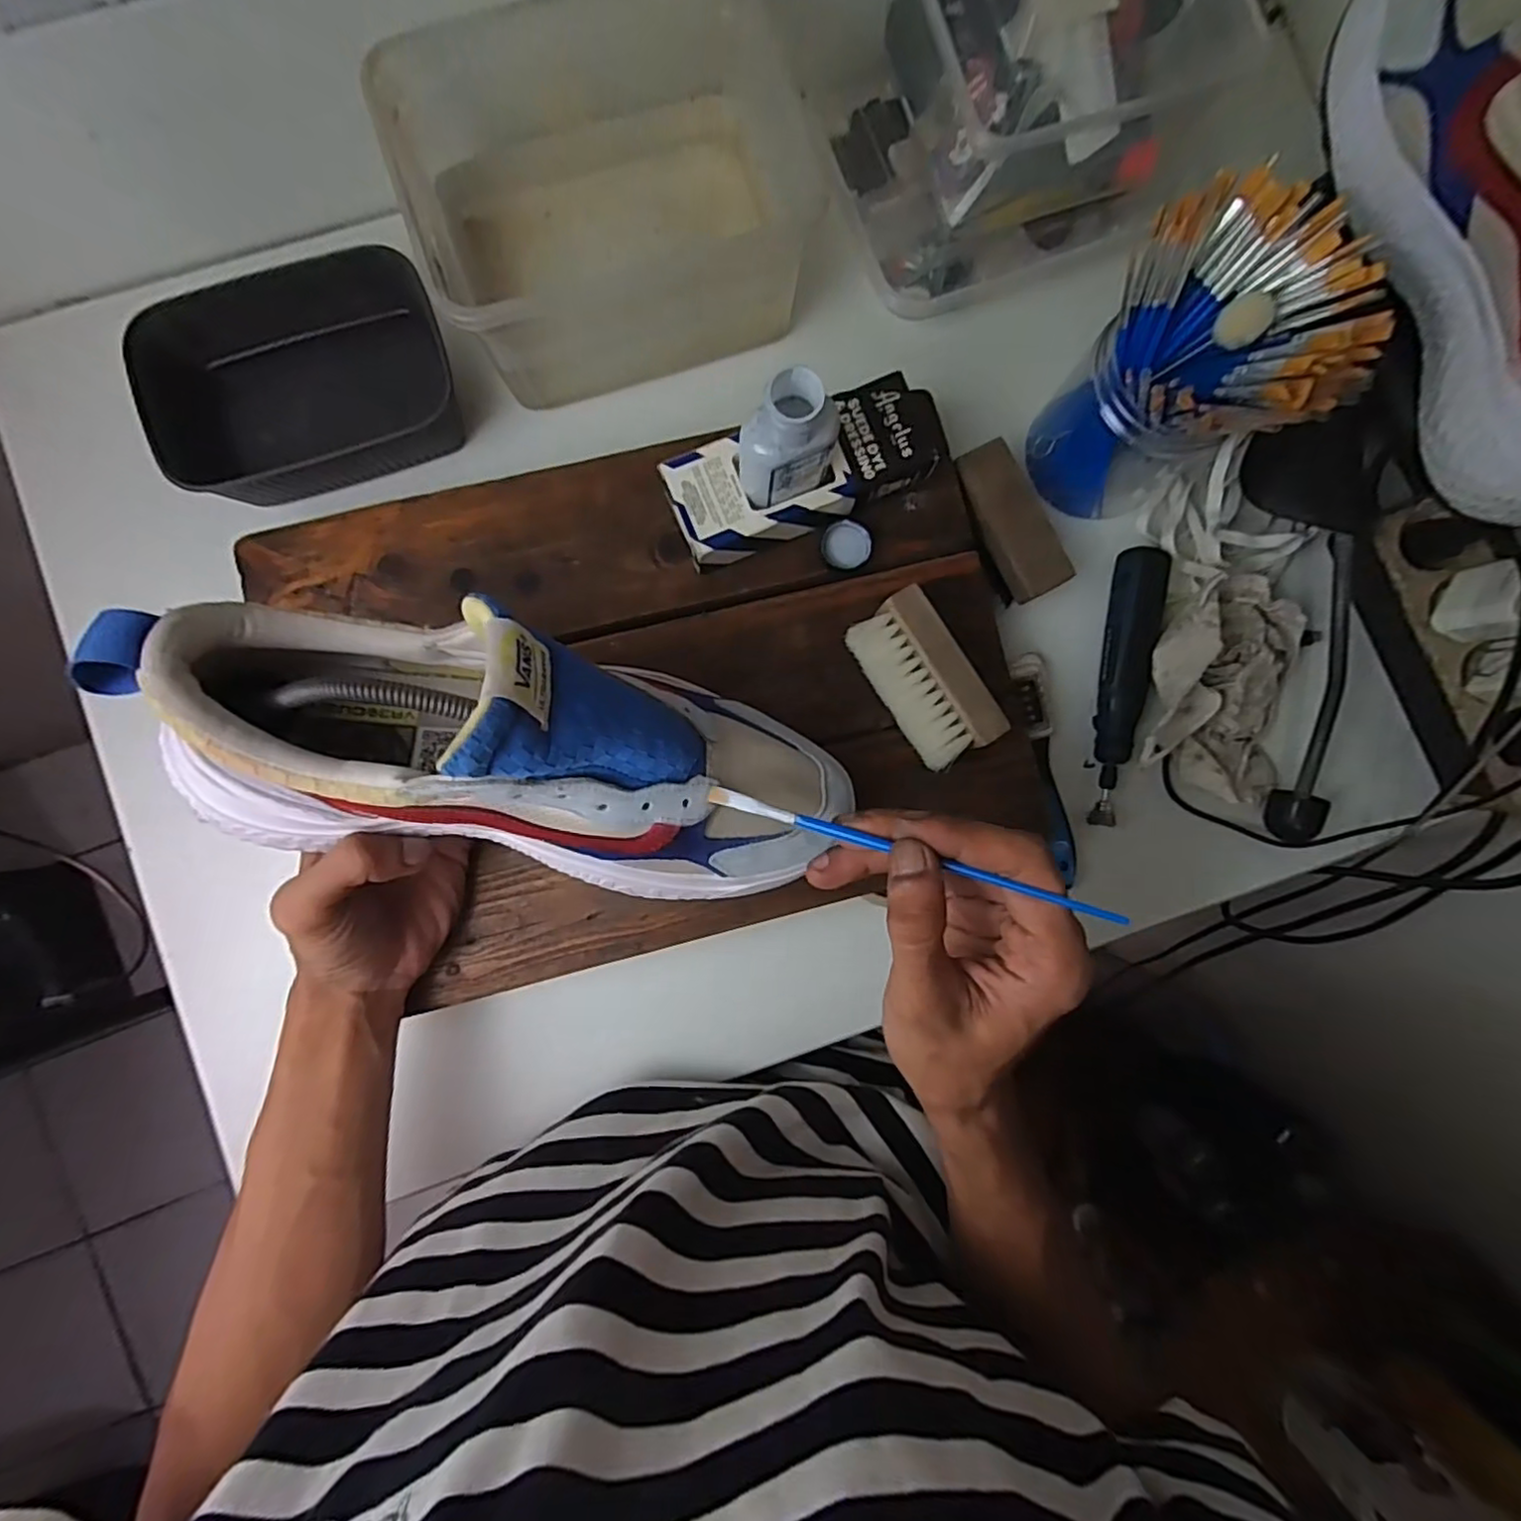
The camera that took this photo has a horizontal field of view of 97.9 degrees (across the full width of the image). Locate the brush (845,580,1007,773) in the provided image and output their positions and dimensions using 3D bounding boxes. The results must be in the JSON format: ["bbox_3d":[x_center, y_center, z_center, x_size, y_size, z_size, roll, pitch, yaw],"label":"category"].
[{"bbox_3d":[0.090,-0.044,0.365,0.043,0.027,0.093,-33,90,-3],"label":"brush"}]

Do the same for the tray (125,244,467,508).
[{"bbox_3d":[-0.265,-0.219,0.389,0.160,0.051,0.115,-15,89,-3],"label":"tray"}]

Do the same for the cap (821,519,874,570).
[{"bbox_3d":[0.050,-0.123,0.379,0.028,0.007,0.025,16,87,-2],"label":"cap"}]

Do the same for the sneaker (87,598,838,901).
[{"bbox_3d":[-0.087,0.006,0.276,0.267,0.123,0.096,11,87,-18],"label":"sneaker"}]

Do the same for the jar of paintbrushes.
[{"bbox_3d":[0.226,-0.211,0.365,0.110,0.141,0.098,28,87,-1],"label":"jar of paintbrushes"}]

